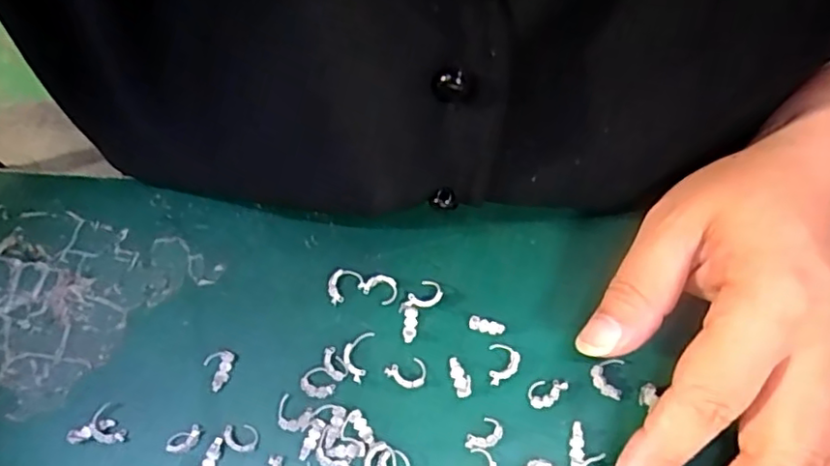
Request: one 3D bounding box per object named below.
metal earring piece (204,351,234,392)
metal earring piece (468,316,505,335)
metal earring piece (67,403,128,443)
[{"bbox_3d":[-0.074,0.051,0.228,0.009,0.005,0.015,9,66,6],"label":"metal earring piece"},{"bbox_3d":[0.027,0.035,0.231,0.013,0.004,0.005,15,67,9],"label":"metal earring piece"},{"bbox_3d":[-0.115,0.069,0.222,0.019,0.005,0.014,-1,66,2],"label":"metal earring piece"}]

